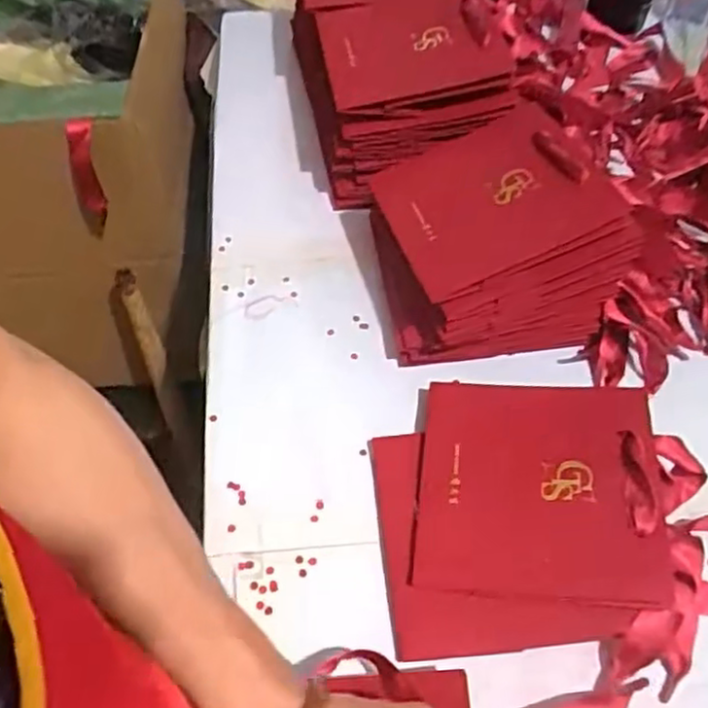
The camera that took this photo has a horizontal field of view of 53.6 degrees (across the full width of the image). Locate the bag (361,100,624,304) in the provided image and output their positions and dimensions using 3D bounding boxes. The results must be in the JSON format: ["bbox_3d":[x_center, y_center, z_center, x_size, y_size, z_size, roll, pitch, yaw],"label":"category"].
[{"bbox_3d":[0.095,-0.113,0.491,0.142,0.009,0.148,-24,47,6],"label":"bag"}]

